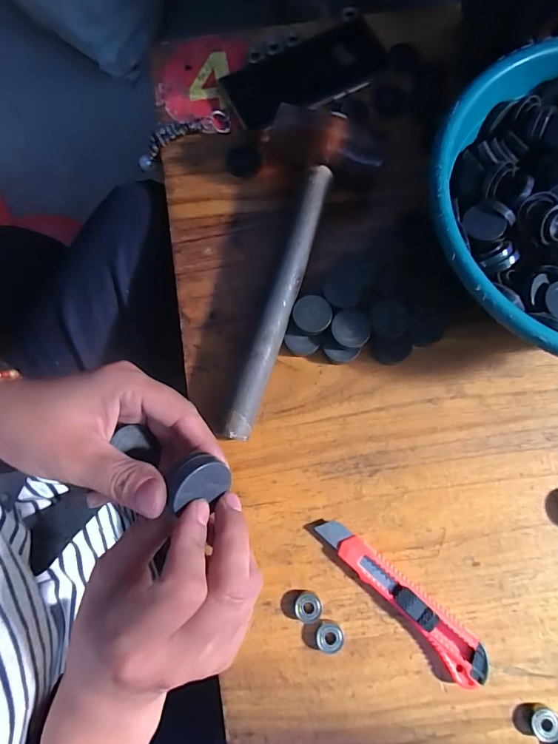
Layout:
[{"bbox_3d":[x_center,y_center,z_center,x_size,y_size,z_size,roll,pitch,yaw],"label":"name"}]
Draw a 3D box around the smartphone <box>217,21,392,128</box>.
[{"bbox_3d":[0.026,-0.292,0.411,0.154,0.013,0.076,-27,80,-4],"label":"smartphone"}]

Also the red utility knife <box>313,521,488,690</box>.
[{"bbox_3d":[0.096,0.175,0.323,0.158,0.014,0.032,43,82,8],"label":"red utility knife"}]

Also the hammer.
[{"bbox_3d":[0.002,-0.084,0.351,0.096,0.056,0.284,18,80,4],"label":"hammer"}]

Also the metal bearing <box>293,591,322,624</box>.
[{"bbox_3d":[0.023,0.184,0.323,0.021,0.009,0.023,0,79,0],"label":"metal bearing"}]

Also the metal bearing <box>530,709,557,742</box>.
[{"bbox_3d":[0.194,0.256,0.301,0.020,0.005,0.019,0,79,0],"label":"metal bearing"}]

